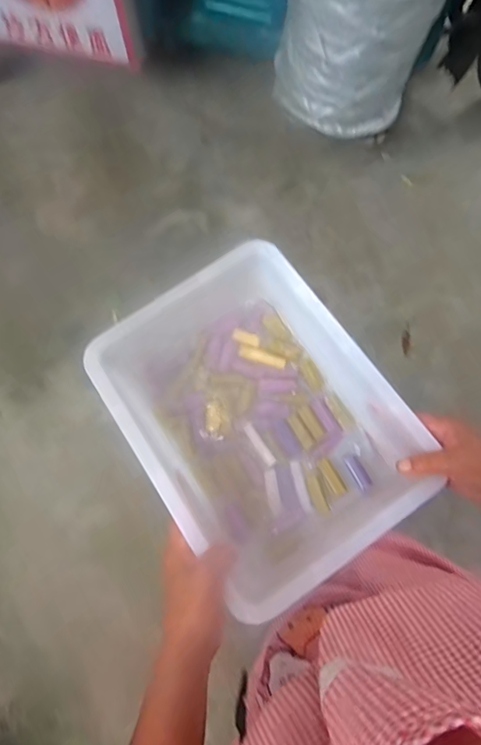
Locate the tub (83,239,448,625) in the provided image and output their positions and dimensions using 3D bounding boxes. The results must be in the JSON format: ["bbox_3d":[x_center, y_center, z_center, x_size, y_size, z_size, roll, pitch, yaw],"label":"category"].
[{"bbox_3d":[0.011,0.041,0.476,0.235,0.093,0.312,-33,73,-10],"label":"tub"}]

